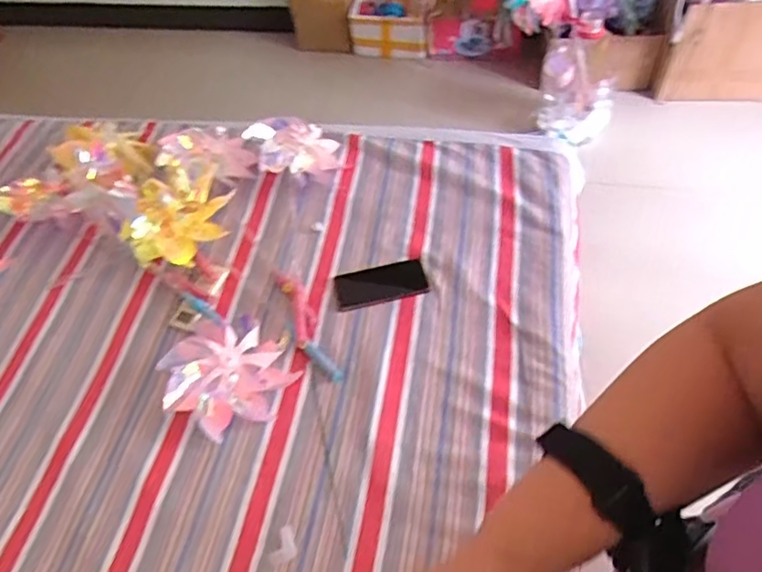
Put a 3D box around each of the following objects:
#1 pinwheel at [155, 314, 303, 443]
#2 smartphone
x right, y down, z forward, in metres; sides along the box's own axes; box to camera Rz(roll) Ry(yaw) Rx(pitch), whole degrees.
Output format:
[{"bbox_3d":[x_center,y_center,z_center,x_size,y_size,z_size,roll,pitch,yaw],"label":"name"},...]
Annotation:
[{"bbox_3d":[-0.255,0.134,0.912,0.190,0.051,0.206,-37,59,-21],"label":"pinwheel"},{"bbox_3d":[-0.001,-0.003,1.033,0.165,0.009,0.080,-10,53,-2],"label":"smartphone"}]

